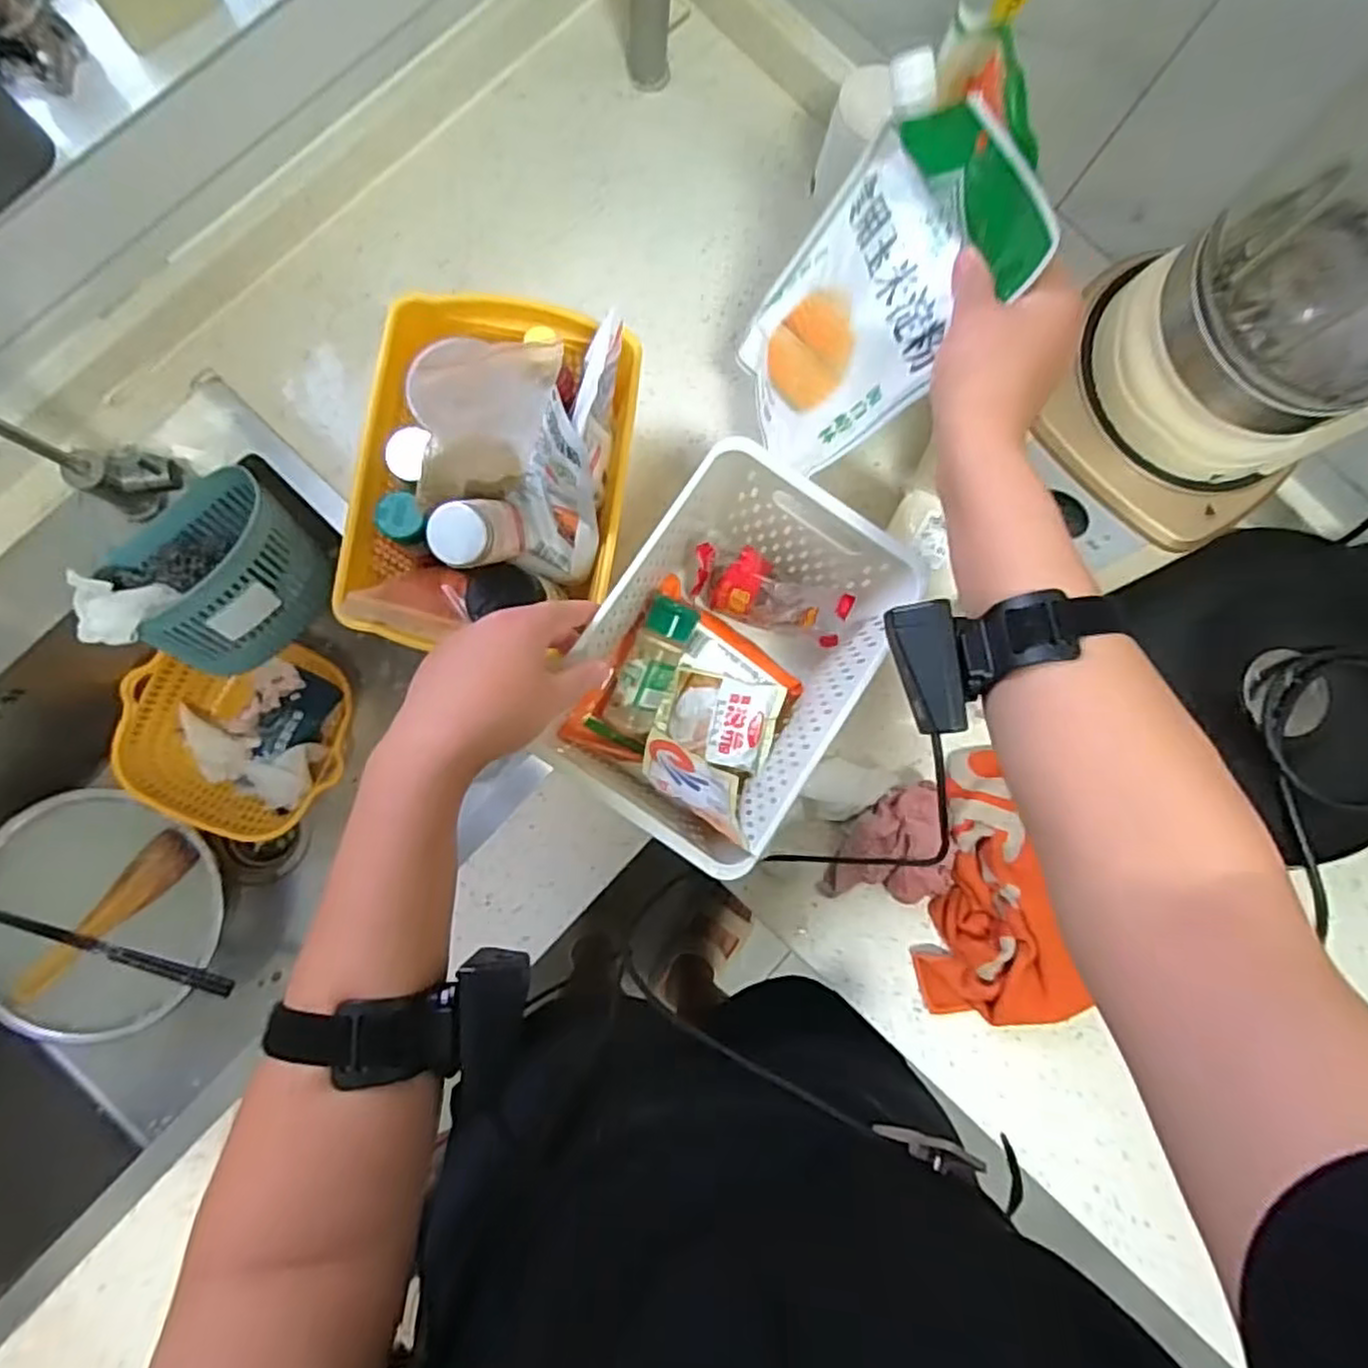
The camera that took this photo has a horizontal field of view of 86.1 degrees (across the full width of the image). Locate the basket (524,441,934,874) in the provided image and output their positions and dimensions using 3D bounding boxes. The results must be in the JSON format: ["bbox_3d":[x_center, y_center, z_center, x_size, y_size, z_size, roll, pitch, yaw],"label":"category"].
[{"bbox_3d":[0.041,-0.008,0.562,0.207,0.128,0.262,34,82,0],"label":"basket"}]

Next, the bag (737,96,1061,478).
[{"bbox_3d":[0.119,-0.254,0.480,0.023,0.226,0.152,-7,73,-34],"label":"bag"}]

